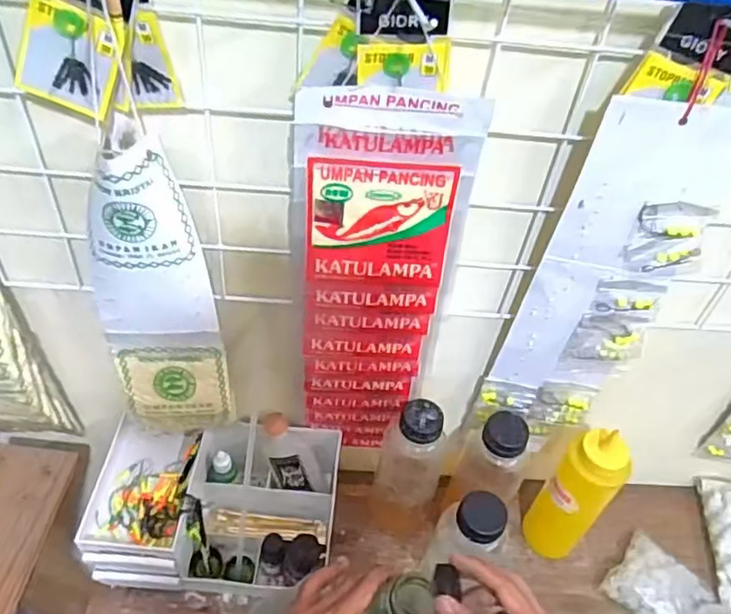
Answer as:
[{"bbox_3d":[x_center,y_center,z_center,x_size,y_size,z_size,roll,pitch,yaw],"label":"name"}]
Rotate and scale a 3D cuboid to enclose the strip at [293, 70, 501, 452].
[{"bbox_3d":[0.003,0.004,0.508,0.111,0.375,0.028,3,46,-4],"label":"strip"}]

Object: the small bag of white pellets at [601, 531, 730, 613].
[{"bbox_3d":[0.320,0.304,0.649,0.128,0.026,0.078,37,53,25],"label":"small bag of white pellets"}]

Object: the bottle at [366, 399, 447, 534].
[{"bbox_3d":[0.046,0.162,0.646,0.062,0.187,0.068,18,47,9],"label":"bottle"}]

